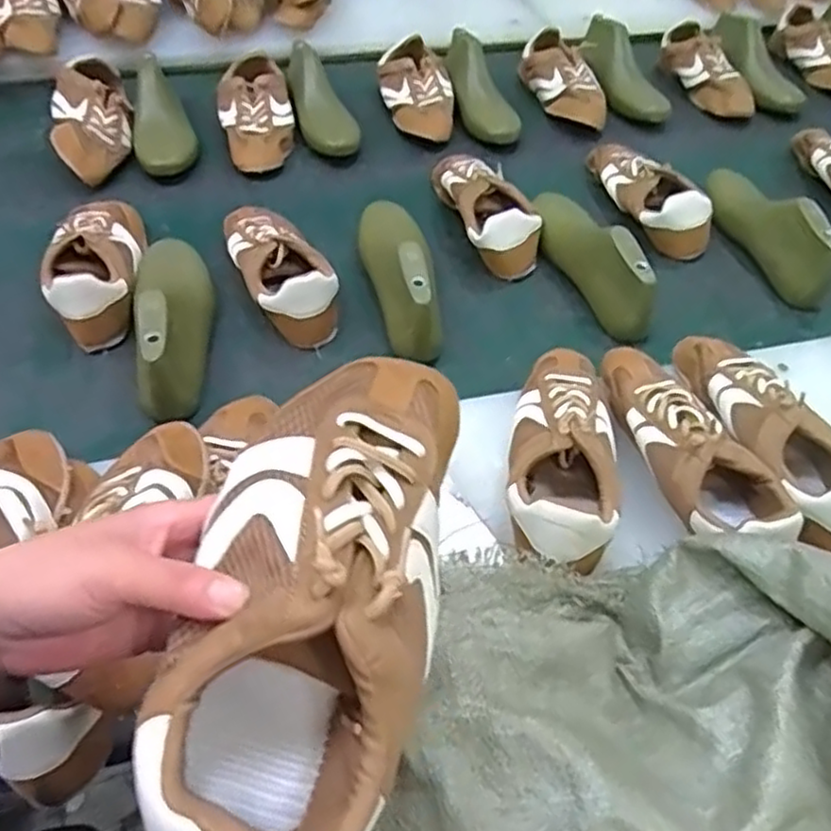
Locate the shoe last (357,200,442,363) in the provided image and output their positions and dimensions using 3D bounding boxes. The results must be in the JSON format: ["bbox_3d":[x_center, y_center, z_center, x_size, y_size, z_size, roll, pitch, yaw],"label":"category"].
[{"bbox_3d":[-0.023,-0.177,0.850,0.072,0.105,0.252,-8,52,-9],"label":"shoe last"}]

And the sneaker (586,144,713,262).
[{"bbox_3d":[0.325,-0.318,1.008,0.092,0.068,0.249,-14,53,-13],"label":"sneaker"}]

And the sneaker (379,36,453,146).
[{"bbox_3d":[0.003,-0.527,1.160,0.110,0.062,0.242,-7,52,-8],"label":"sneaker"}]

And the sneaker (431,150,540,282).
[{"bbox_3d":[0.096,-0.284,0.957,0.092,0.075,0.223,-12,53,-11],"label":"sneaker"}]

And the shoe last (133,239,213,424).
[{"bbox_3d":[-0.267,-0.121,0.778,0.080,0.098,0.267,-10,53,-10],"label":"shoe last"}]

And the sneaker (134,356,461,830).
[{"bbox_3d":[-0.038,0.071,0.308,0.094,0.084,0.229,12,59,7],"label":"sneaker"}]

